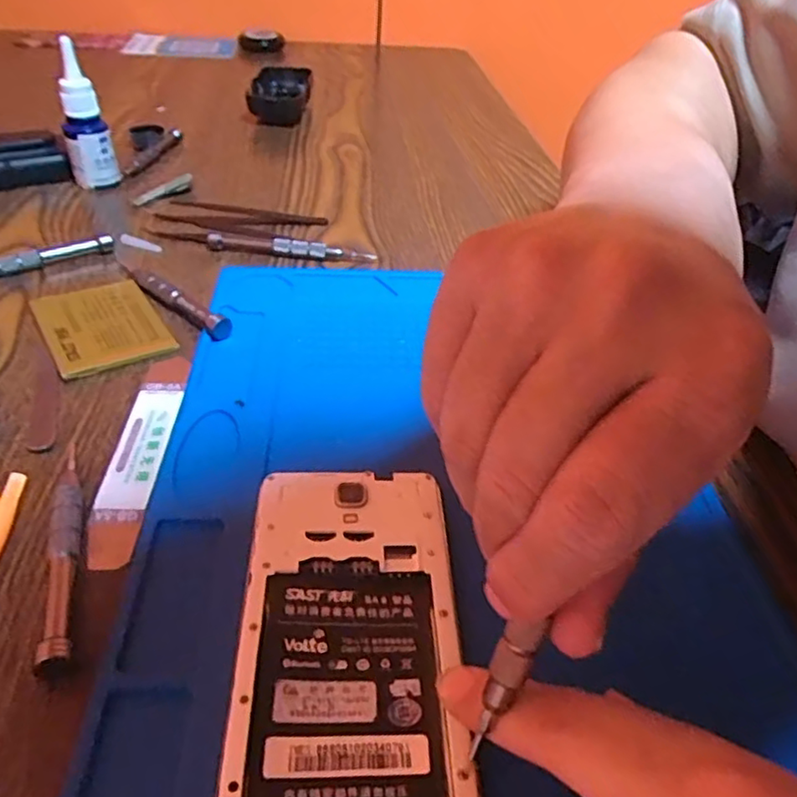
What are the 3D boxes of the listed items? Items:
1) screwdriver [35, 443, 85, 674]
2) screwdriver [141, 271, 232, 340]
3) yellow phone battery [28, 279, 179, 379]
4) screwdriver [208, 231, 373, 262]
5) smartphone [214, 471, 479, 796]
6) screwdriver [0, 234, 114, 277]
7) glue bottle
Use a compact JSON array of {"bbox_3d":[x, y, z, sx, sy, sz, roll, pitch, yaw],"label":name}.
[{"bbox_3d":[-0.118,0.050,0.231,0.010,0.009,0.103,-9,42,-16],"label":"screwdriver"},{"bbox_3d":[-0.117,-0.054,0.355,0.074,0.012,0.010,35,48,31],"label":"screwdriver"},{"bbox_3d":[-0.154,-0.040,0.338,0.055,0.007,0.074,-21,46,-28],"label":"yellow phone battery"},{"bbox_3d":[-0.069,-0.096,0.411,0.105,0.009,0.012,7,40,2],"label":"screwdriver"},{"bbox_3d":[-0.015,0.077,0.206,0.068,0.005,0.139,1,41,-4],"label":"smartphone"},{"bbox_3d":[-0.216,-0.081,0.379,0.094,0.011,0.005,-21,46,-28],"label":"screwdriver"},{"bbox_3d":[-0.219,-0.198,0.453,0.029,0.089,0.024,-10,42,-17],"label":"glue bottle"}]

